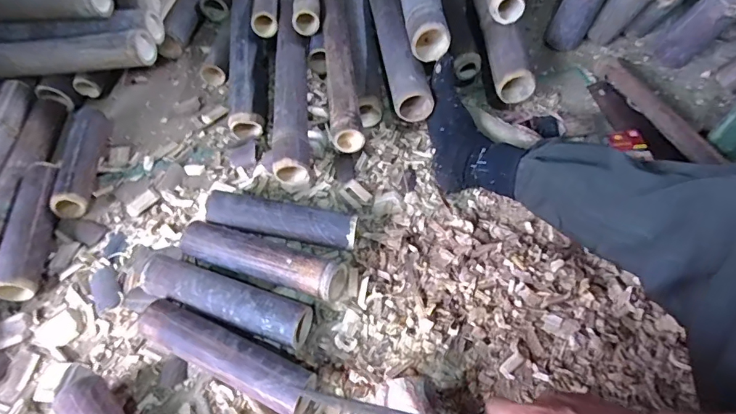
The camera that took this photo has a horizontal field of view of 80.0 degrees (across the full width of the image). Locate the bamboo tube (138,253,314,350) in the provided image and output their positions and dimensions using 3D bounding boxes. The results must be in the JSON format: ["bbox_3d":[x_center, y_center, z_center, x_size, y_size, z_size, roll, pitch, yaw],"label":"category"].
[{"bbox_3d":[-0.209,0.137,0.644,0.265,0.063,0.056,15,57,16],"label":"bamboo tube"}]

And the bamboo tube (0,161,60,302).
[{"bbox_3d":[-0.573,0.034,0.754,0.065,0.062,0.261,-15,54,-6],"label":"bamboo tube"}]

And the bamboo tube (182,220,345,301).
[{"bbox_3d":[-0.161,0.084,0.674,0.261,0.068,0.058,15,57,16],"label":"bamboo tube"}]

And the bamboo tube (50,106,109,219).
[{"bbox_3d":[-0.551,-0.093,0.851,0.054,0.060,0.257,-11,54,-3],"label":"bamboo tube"}]

